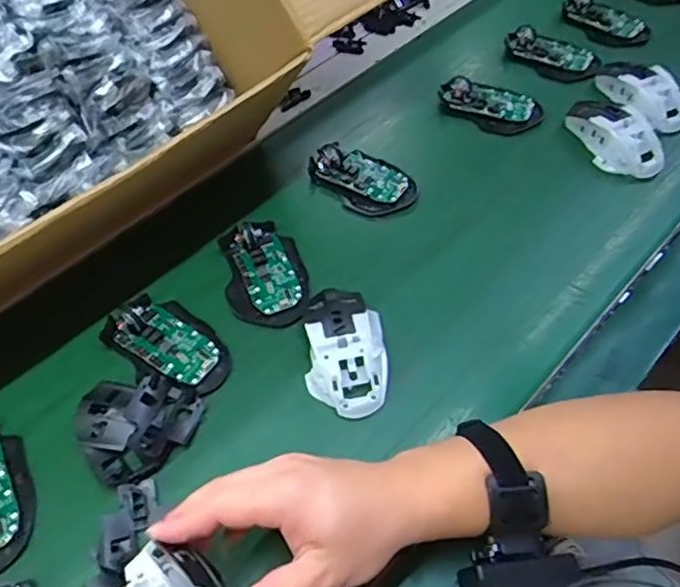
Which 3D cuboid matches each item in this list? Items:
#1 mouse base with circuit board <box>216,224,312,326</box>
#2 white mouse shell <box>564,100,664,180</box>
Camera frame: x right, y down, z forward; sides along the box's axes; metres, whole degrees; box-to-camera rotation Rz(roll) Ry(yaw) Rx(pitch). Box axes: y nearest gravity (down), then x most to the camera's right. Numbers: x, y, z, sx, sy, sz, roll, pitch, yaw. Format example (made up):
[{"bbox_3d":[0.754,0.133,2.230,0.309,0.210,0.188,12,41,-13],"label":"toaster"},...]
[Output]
[{"bbox_3d":[-0.070,-0.021,0.536,0.073,0.025,0.116,-15,55,-8],"label":"mouse base with circuit board"},{"bbox_3d":[0.292,-0.167,0.621,0.067,0.042,0.111,-20,56,-12],"label":"white mouse shell"}]

